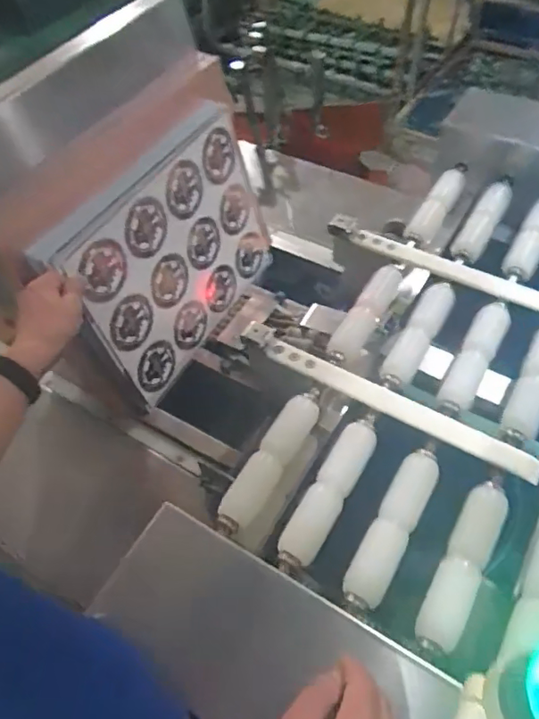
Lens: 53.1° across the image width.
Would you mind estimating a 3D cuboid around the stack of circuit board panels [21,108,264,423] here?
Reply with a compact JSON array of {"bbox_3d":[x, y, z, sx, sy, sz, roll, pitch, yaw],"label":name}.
[{"bbox_3d":[-0.145,-0.171,0.888,0.052,0.332,0.420,16,53,28],"label":"stack of circuit board panels"}]

